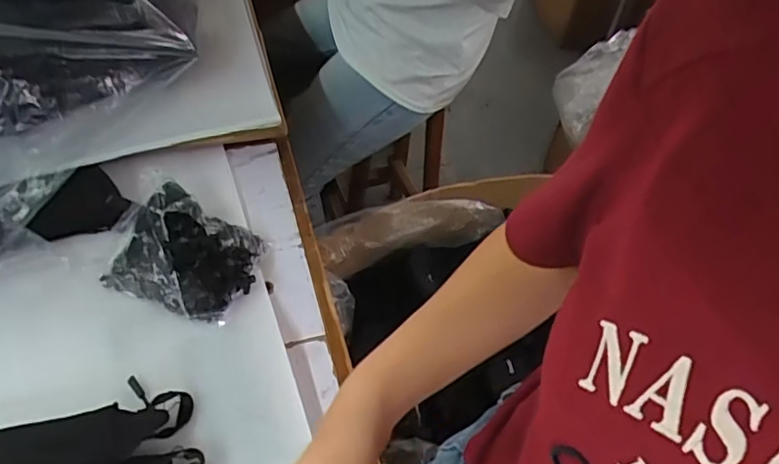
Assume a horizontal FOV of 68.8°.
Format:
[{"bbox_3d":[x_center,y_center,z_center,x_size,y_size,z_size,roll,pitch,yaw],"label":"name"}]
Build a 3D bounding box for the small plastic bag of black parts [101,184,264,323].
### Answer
[{"bbox_3d":[-0.235,0.023,0.645,0.165,0.076,0.125,18,49,9],"label":"small plastic bag of black parts"}]

